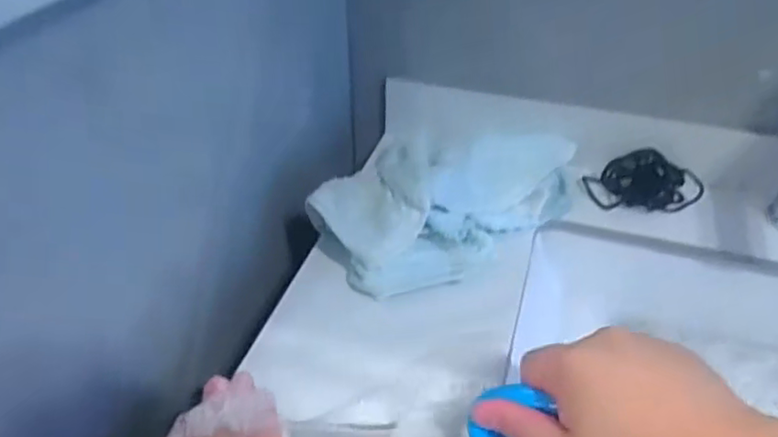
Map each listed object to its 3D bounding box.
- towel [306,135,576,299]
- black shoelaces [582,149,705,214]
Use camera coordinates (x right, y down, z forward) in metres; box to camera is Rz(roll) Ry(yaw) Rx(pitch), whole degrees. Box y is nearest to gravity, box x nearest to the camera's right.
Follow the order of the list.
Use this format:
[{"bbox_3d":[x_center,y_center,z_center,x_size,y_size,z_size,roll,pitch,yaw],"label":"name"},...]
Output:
[{"bbox_3d":[0.047,-0.031,0.541,0.232,0.062,0.151,-31,48,-31],"label":"towel"},{"bbox_3d":[0.239,-0.037,0.583,0.097,0.032,0.058,-2,39,-1],"label":"black shoelaces"}]

